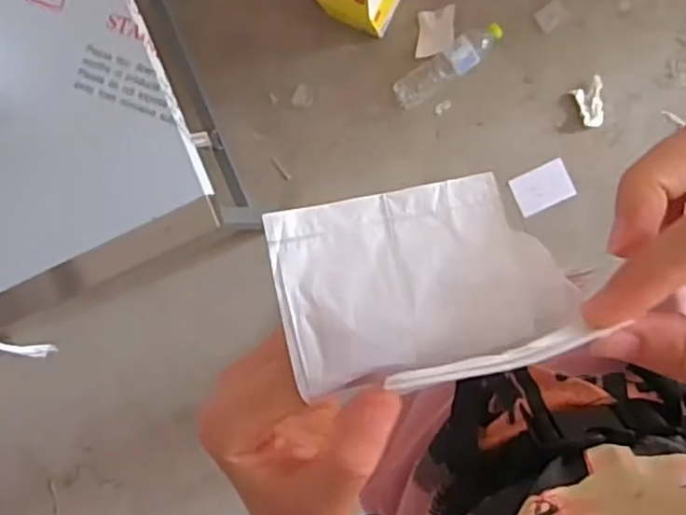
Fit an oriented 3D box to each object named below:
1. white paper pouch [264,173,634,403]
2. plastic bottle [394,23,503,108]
[{"bbox_3d":[0.030,0.007,0.223,0.099,0.006,0.063,-11,80,1],"label":"white paper pouch"},{"bbox_3d":[0.215,-0.390,1.390,0.244,0.055,0.067,-33,84,11],"label":"plastic bottle"}]

